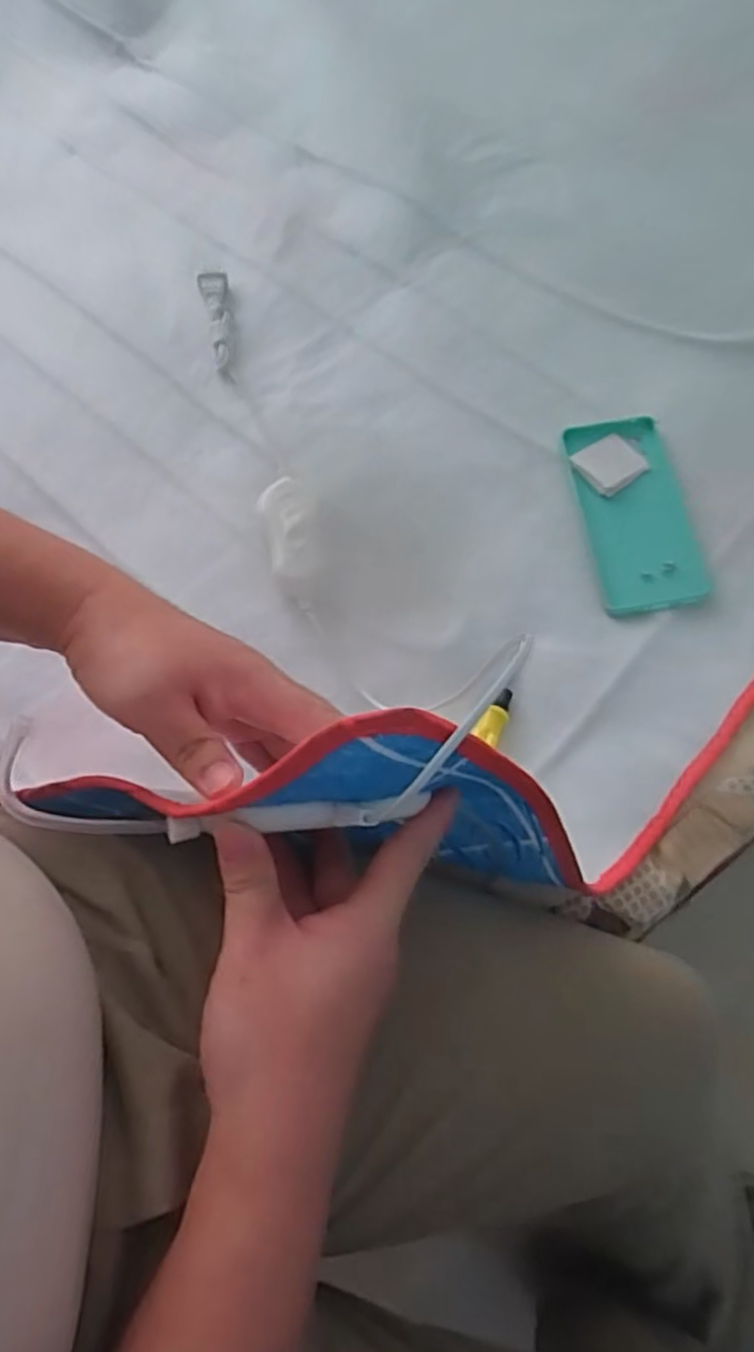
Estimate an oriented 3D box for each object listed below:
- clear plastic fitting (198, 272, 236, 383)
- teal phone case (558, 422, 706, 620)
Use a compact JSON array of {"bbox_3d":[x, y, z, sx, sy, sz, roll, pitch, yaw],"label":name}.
[{"bbox_3d":[-0.131,-0.292,0.632,0.023,0.017,0.111,-10,68,-3],"label":"clear plastic fitting"},{"bbox_3d":[0.192,-0.121,0.561,0.076,0.008,0.162,-7,68,-2],"label":"teal phone case"}]

